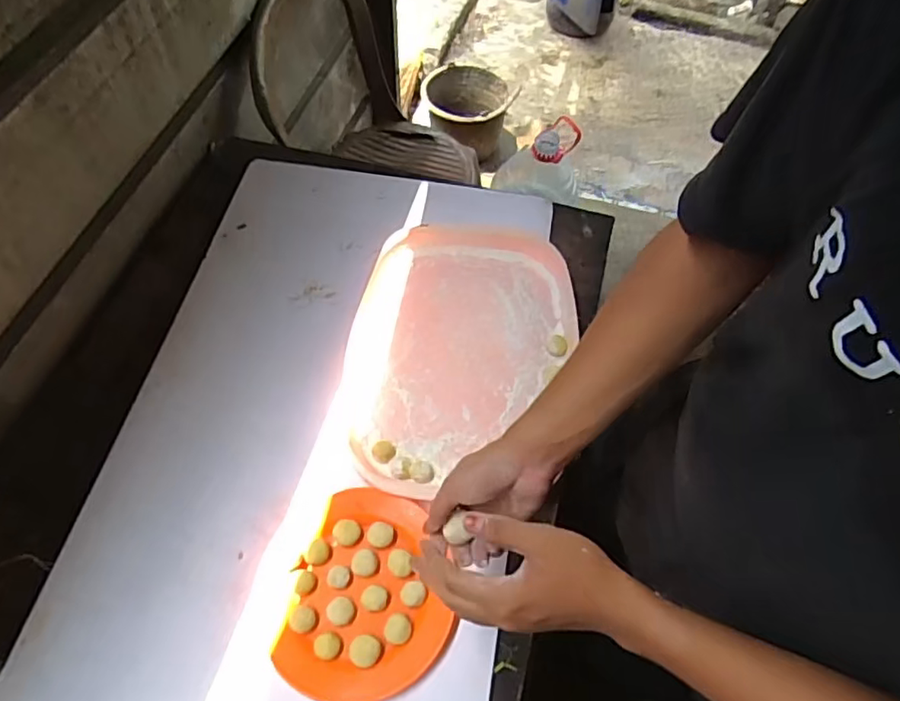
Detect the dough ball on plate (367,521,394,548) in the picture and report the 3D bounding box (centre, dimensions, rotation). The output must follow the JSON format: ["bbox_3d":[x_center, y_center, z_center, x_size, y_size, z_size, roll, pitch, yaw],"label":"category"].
[{"bbox_3d":[-0.081,0.215,0.675,0.030,0.015,0.027,6,60,0],"label":"dough ball on plate"}]

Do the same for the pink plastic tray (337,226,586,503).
[{"bbox_3d":[0.010,0.003,0.799,0.293,0.044,0.400,12,61,4],"label":"pink plastic tray"}]

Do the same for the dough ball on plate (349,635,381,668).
[{"bbox_3d":[-0.090,0.320,0.614,0.032,0.018,0.030,1,61,-2],"label":"dough ball on plate"}]

